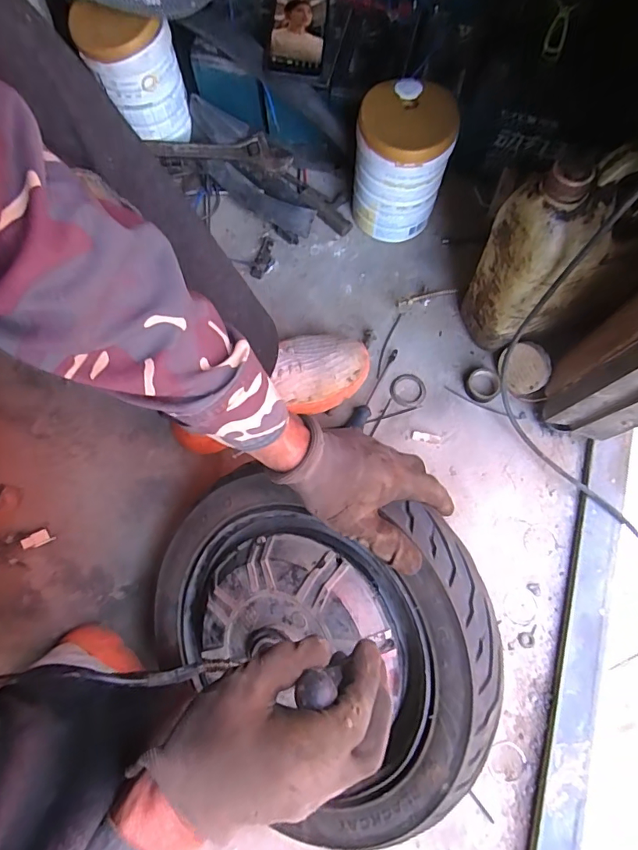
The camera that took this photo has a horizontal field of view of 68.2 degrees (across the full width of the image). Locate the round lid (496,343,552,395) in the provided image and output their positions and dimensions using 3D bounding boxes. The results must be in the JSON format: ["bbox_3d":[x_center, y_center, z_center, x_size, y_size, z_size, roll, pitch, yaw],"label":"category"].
[{"bbox_3d":[0.277,-0.076,0.636,0.010,0.065,0.069,-27,103,-46],"label":"round lid"}]

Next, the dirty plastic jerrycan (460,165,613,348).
[{"bbox_3d":[0.252,-0.186,0.562,0.093,0.267,0.107,-18,77,-3],"label":"dirty plastic jerrycan"}]

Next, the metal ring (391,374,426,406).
[{"bbox_3d":[0.127,-0.050,0.672,0.049,0.004,0.048,0,77,2],"label":"metal ring"}]

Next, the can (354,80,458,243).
[{"bbox_3d":[0.114,-0.363,0.667,0.123,0.173,0.113,11,77,4],"label":"can"}]

